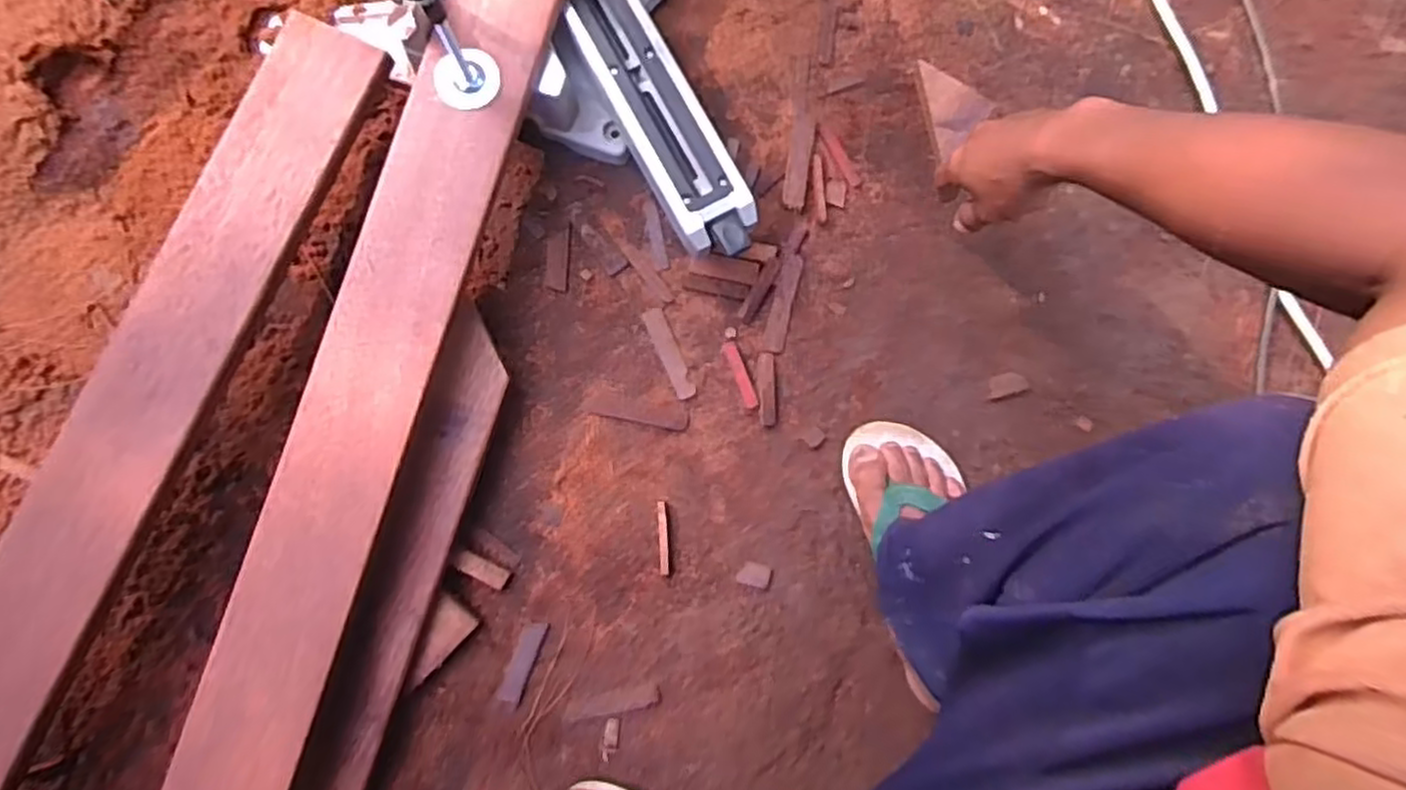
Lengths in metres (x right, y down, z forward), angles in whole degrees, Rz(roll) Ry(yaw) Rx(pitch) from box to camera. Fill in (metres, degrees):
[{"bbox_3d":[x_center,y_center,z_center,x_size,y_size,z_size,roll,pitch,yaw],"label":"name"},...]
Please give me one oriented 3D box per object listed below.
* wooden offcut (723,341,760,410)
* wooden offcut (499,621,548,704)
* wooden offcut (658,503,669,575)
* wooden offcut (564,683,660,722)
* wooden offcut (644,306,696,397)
[{"bbox_3d":[0.036,-0.018,0.707,0.014,0.007,0.066,-21,87,-5],"label":"wooden offcut"},{"bbox_3d":[-0.161,0.239,0.671,0.020,0.004,0.072,22,84,-1],"label":"wooden offcut"},{"bbox_3d":[-0.036,0.130,0.680,0.008,0.010,0.066,-2,85,-4],"label":"wooden offcut"},{"bbox_3d":[-0.081,0.276,0.670,0.084,0.007,0.019,-13,86,-4],"label":"wooden offcut"},{"bbox_3d":[-0.031,-0.039,0.704,0.019,0.004,0.089,-24,87,-5],"label":"wooden offcut"}]

